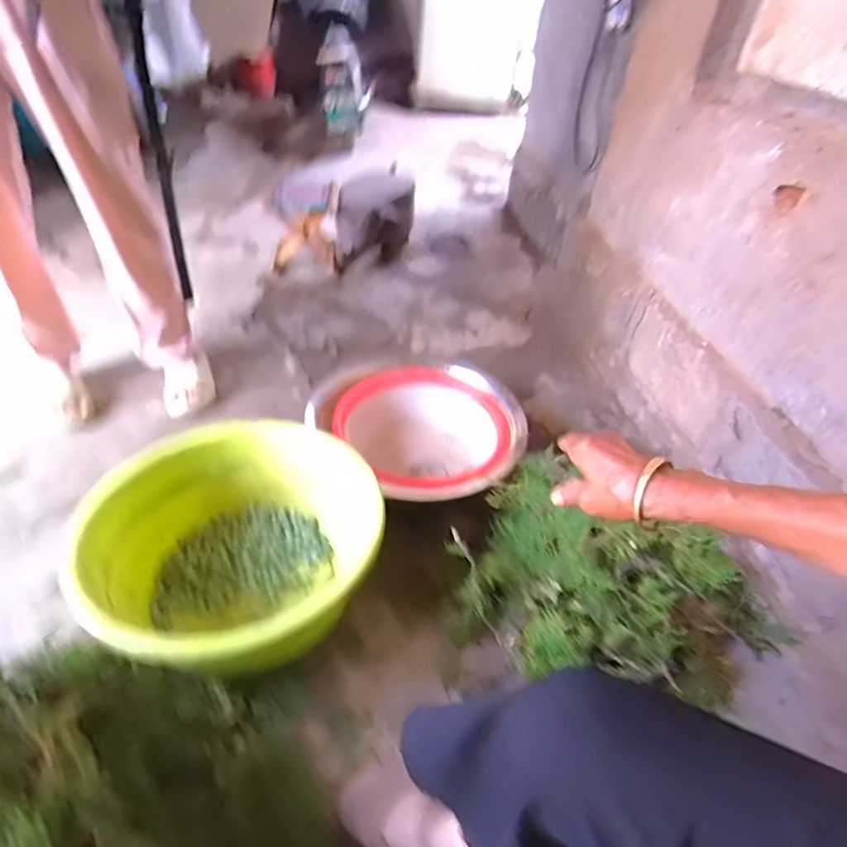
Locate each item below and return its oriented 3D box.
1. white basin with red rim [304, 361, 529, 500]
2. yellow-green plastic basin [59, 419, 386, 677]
[{"bbox_3d":[0.025,0.037,1.130,0.389,0.159,0.402,4,42,-4],"label":"white basin with red rim"},{"bbox_3d":[-0.304,0.197,0.871,0.432,0.198,0.458,4,42,-4],"label":"yellow-green plastic basin"}]

